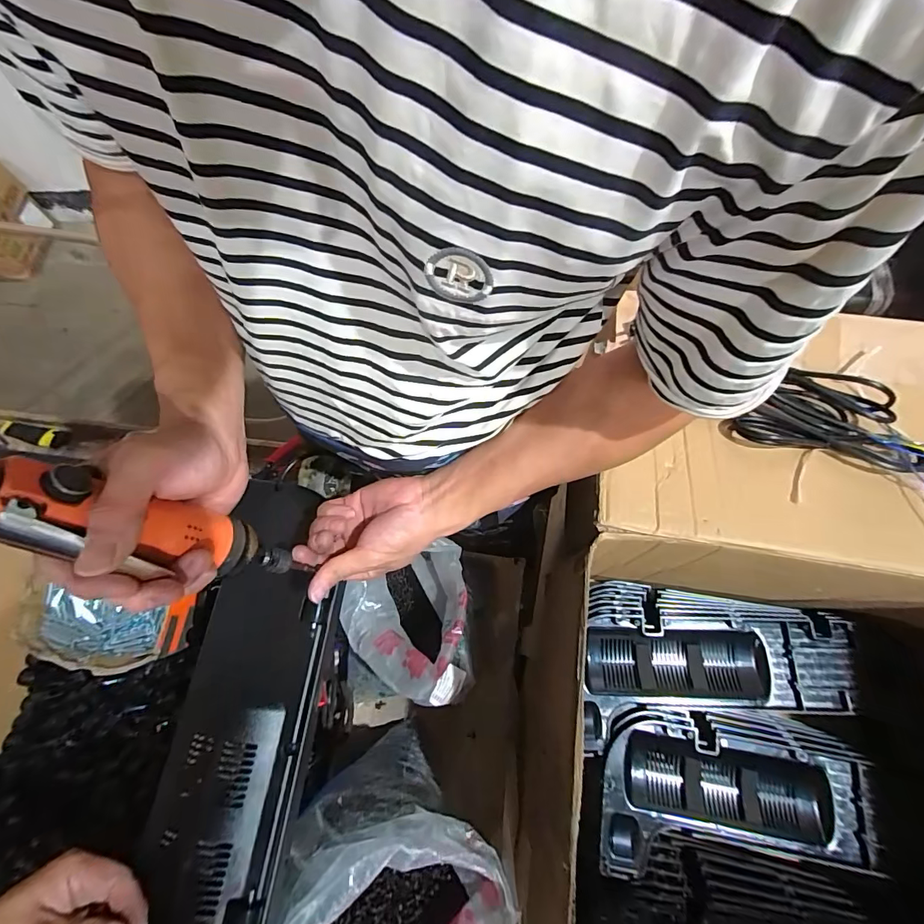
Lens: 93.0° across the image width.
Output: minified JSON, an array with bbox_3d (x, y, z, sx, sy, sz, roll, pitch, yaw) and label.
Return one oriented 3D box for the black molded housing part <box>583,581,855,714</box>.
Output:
[{"bbox_3d":[0.354,0.263,0.621,0.356,0.056,0.152,6,69,3],"label":"black molded housing part"}]

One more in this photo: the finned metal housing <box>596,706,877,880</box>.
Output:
[{"bbox_3d":[0.345,0.421,0.562,0.346,0.045,0.180,3,69,1],"label":"finned metal housing"}]

